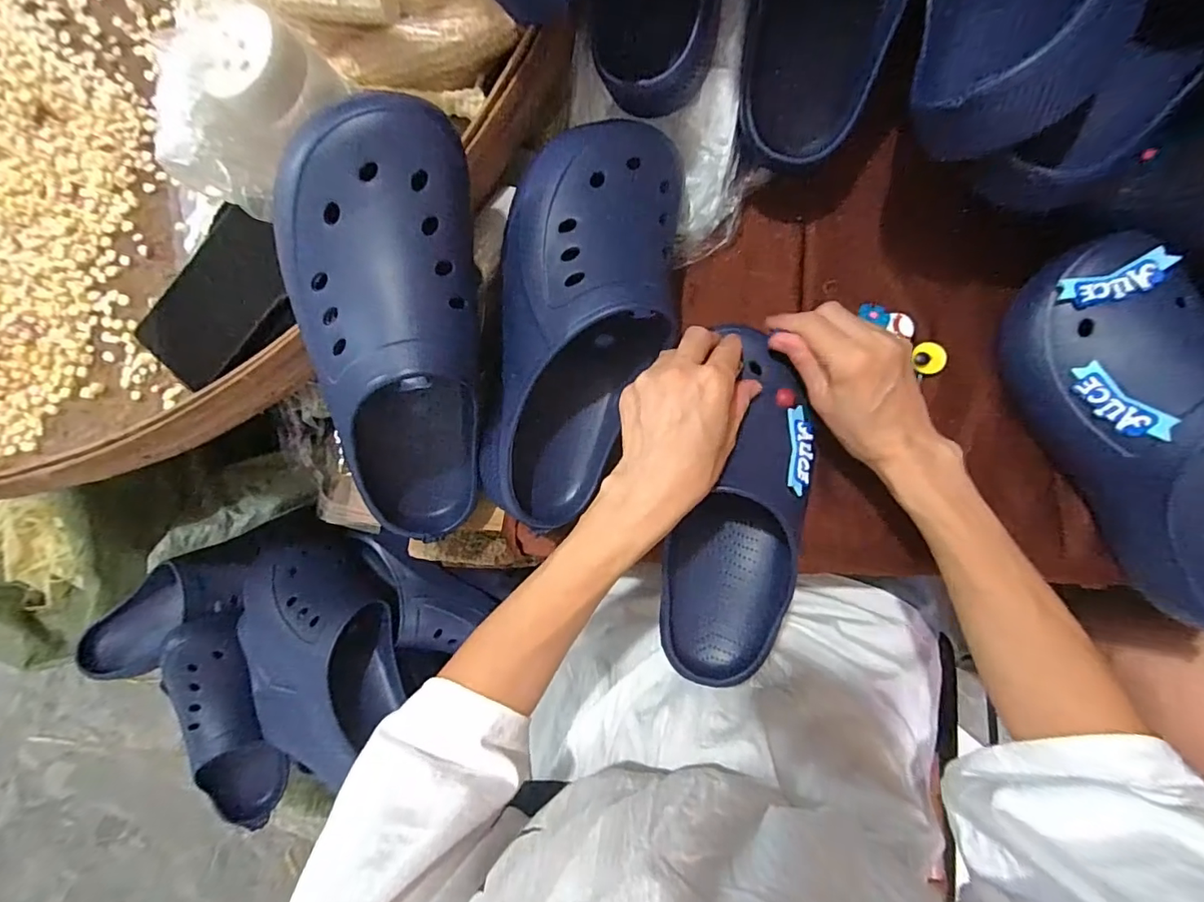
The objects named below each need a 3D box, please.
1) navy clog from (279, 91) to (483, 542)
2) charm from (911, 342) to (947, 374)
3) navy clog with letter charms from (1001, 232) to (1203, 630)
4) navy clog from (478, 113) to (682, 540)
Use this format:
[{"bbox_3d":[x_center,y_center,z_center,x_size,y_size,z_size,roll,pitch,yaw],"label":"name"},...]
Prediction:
[{"bbox_3d":[-0.139,-0.065,0.349,0.112,0.093,0.281,-4,104,-11],"label":"navy clog"},{"bbox_3d":[0.254,-0.072,0.403,0.021,0.006,0.024,-8,85,7],"label":"charm"},{"bbox_3d":[0.375,-0.005,0.338,0.112,0.083,0.282,-28,83,5],"label":"navy clog with letter charms"},{"bbox_3d":[-0.012,-0.091,0.377,0.125,0.084,0.293,4,87,8],"label":"navy clog"}]

